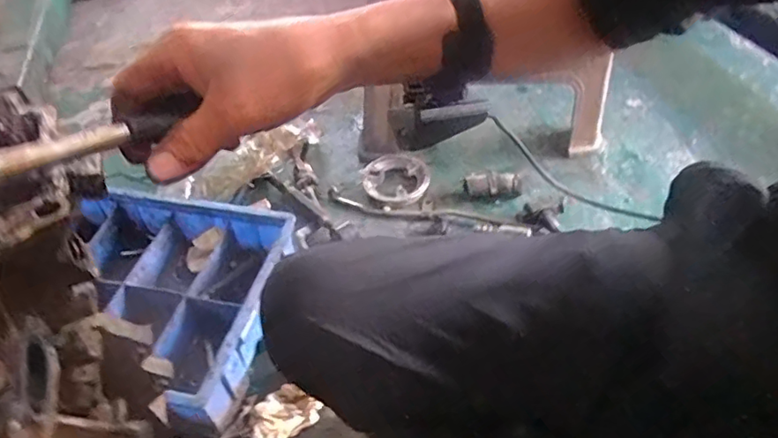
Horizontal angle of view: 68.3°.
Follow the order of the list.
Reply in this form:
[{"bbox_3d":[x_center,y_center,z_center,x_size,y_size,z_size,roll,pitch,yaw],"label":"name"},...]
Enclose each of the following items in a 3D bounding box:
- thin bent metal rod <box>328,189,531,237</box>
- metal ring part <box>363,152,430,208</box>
[{"bbox_3d":[0.058,-0.010,0.982,0.359,0.027,0.034,12,49,18],"label":"thin bent metal rod"},{"bbox_3d":[0.014,-0.074,1.044,0.115,0.028,0.118,-4,46,3],"label":"metal ring part"}]

